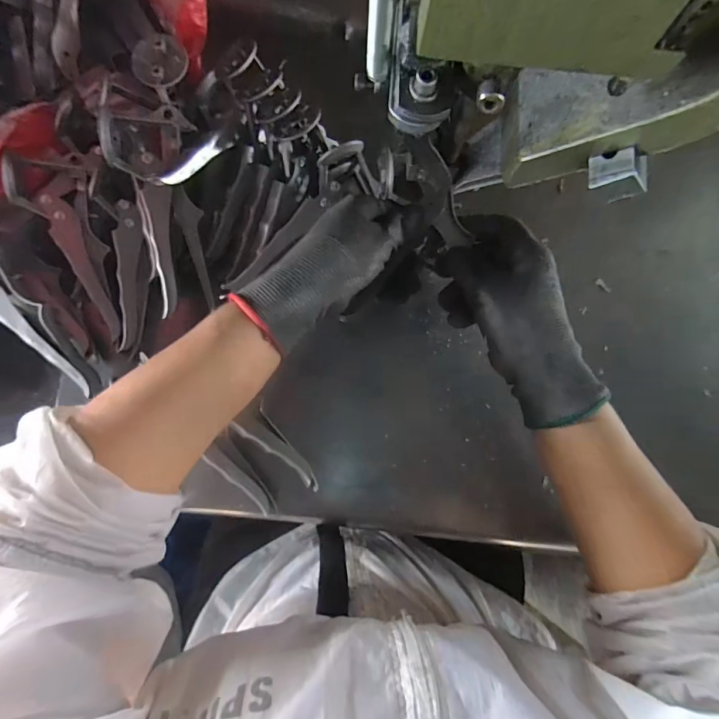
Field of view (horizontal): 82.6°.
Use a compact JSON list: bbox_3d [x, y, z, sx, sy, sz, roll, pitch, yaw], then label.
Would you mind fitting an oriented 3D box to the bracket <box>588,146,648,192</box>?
[{"bbox_3d":[0.126,-0.090,0.192,0.027,0.016,0.015,7,83,-2],"label":"bracket"}]

